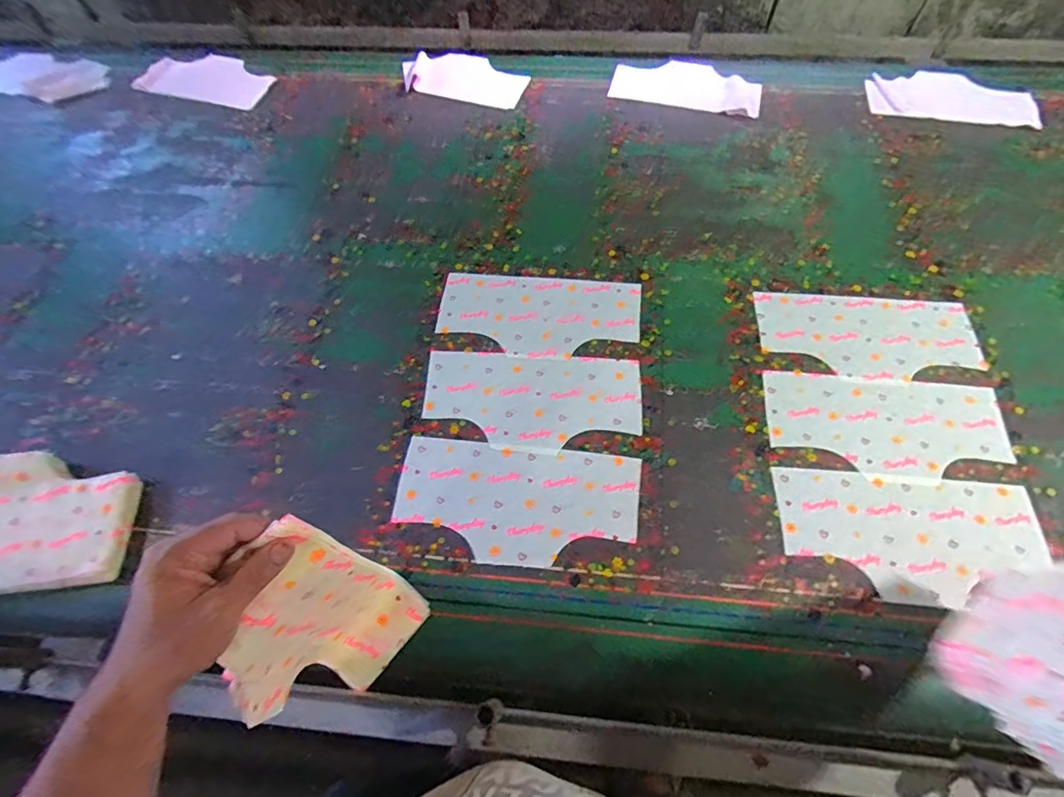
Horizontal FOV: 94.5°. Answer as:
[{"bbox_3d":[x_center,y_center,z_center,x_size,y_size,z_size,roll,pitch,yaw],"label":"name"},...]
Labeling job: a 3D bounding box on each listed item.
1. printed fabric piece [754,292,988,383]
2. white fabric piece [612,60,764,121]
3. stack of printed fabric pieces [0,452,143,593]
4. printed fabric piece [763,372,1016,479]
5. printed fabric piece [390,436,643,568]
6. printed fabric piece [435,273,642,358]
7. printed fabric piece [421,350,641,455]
[{"bbox_3d":[0.499,-0.095,0.737,0.305,0.008,0.146,5,64,5],"label":"printed fabric piece"},{"bbox_3d":[0.323,-0.655,1.019,0.295,0.013,0.153,16,66,10],"label":"white fabric piece"},{"bbox_3d":[-0.677,0.162,0.631,0.333,0.042,0.175,-7,64,-1],"label":"stack of printed fabric pieces"},{"bbox_3d":[0.482,0.036,0.673,0.306,0.005,0.140,5,64,5],"label":"printed fabric piece"},{"bbox_3d":[-0.020,0.134,0.637,0.308,0.006,0.148,6,64,5],"label":"printed fabric piece"},{"bbox_3d":[0.011,-0.132,0.772,0.309,0.009,0.147,3,64,4],"label":"printed fabric piece"},{"bbox_3d":[-0.001,0.003,0.707,0.305,0.009,0.148,3,64,4],"label":"printed fabric piece"}]

